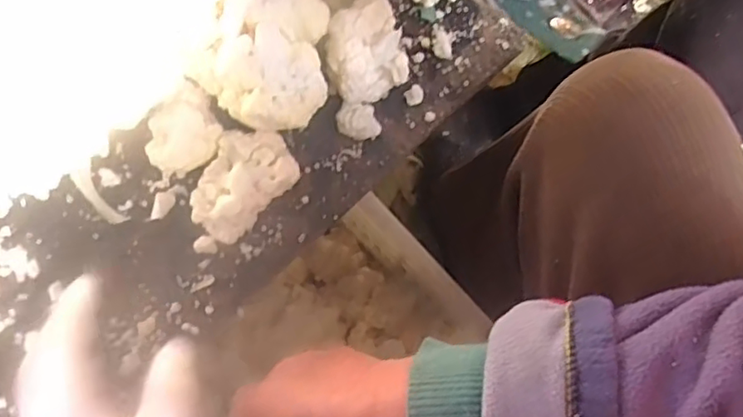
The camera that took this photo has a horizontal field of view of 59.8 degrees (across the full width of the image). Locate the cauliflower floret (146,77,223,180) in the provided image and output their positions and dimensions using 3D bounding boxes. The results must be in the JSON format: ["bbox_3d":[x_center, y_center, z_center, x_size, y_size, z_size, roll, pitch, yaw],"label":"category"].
[{"bbox_3d":[-0.124,-0.048,0.431,0.051,0.029,0.048,-33,81,-6],"label":"cauliflower floret"}]

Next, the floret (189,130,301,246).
[{"bbox_3d":[-0.086,-0.018,0.419,0.074,0.057,0.051,-42,82,-8],"label":"floret"}]

